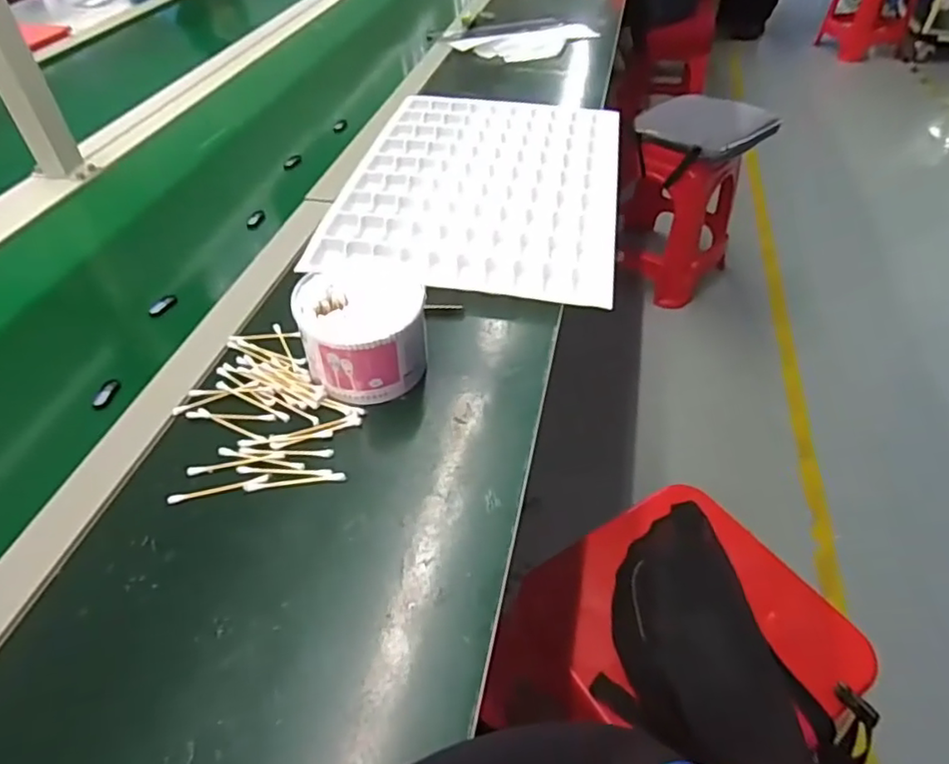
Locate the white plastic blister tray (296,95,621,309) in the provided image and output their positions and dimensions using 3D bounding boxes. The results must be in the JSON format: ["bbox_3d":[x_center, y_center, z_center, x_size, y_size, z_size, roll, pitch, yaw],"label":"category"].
[{"bbox_3d":[0.017,-0.266,0.793,0.327,0.014,0.470,8,47,6],"label":"white plastic blister tray"}]

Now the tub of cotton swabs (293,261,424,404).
[{"bbox_3d":[-0.096,-0.046,0.539,0.104,0.074,0.109,1,46,-1],"label":"tub of cotton swabs"}]

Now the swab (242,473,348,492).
[{"bbox_3d":[-0.137,0.076,0.470,0.075,0.004,0.007,-6,47,-7],"label":"swab"}]

